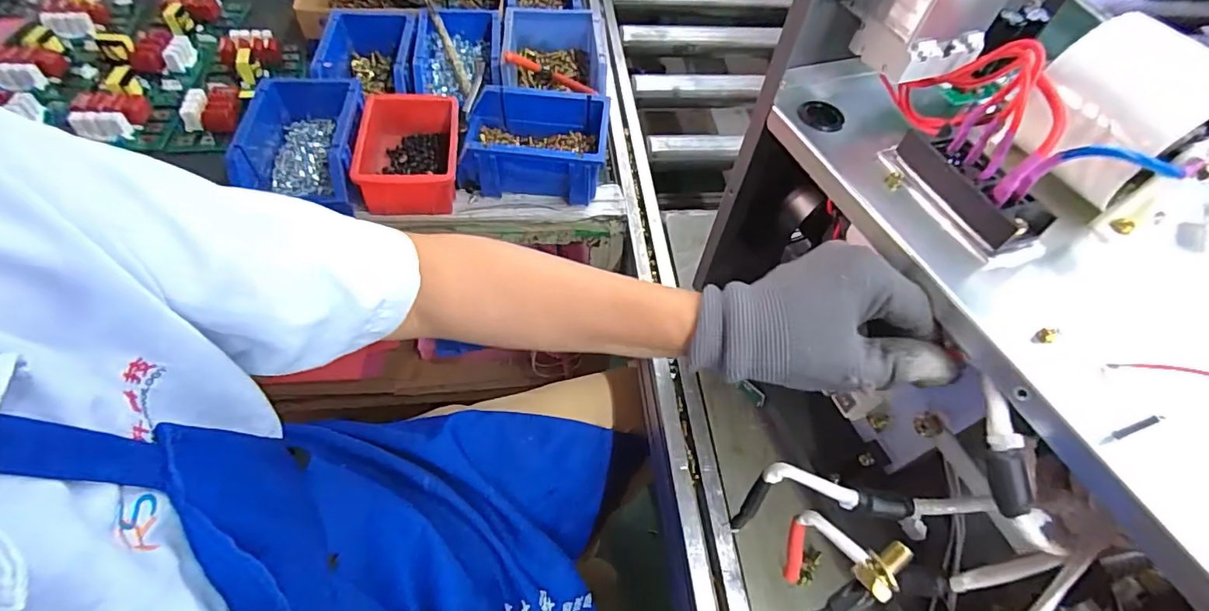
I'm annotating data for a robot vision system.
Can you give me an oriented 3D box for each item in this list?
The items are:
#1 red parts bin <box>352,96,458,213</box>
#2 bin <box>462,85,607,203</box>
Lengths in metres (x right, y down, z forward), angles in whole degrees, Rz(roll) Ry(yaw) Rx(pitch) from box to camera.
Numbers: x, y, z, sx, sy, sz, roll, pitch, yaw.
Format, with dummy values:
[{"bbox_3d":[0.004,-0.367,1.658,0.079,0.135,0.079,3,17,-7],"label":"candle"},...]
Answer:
[{"bbox_3d":[-0.211,-0.166,0.566,0.103,0.056,0.141,-6,56,-8],"label":"red parts bin"},{"bbox_3d":[-0.078,-0.173,0.571,0.151,0.074,0.096,5,55,-1],"label":"bin"}]

